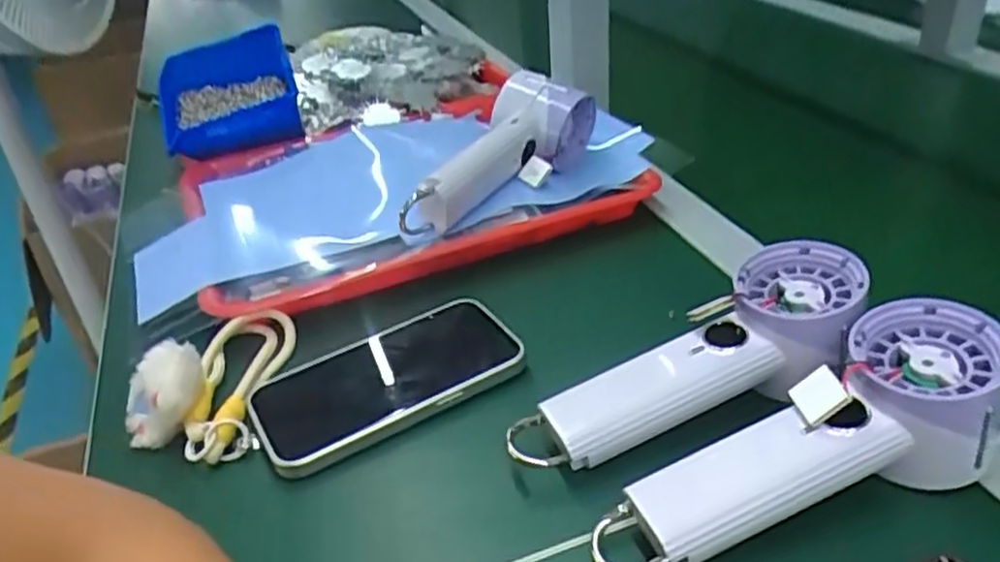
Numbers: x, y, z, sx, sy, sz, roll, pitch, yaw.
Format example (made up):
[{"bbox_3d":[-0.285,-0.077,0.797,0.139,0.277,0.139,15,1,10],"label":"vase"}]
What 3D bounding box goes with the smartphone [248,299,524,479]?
[{"bbox_3d":[-0.064,0.054,0.428,0.143,0.017,0.071,-27,39,-20],"label":"smartphone"}]

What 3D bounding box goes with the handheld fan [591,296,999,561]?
[{"bbox_3d":[0.133,0.078,0.337,0.197,0.056,0.061,-26,36,-5],"label":"handheld fan"}]

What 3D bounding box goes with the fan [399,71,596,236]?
[{"bbox_3d":[0.001,-0.094,0.558,0.052,0.072,0.189,17,39,30],"label":"fan"}]

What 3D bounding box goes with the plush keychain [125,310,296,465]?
[{"bbox_3d":[-0.162,0.050,0.433,0.068,0.043,0.102,1,33,9],"label":"plush keychain"}]

